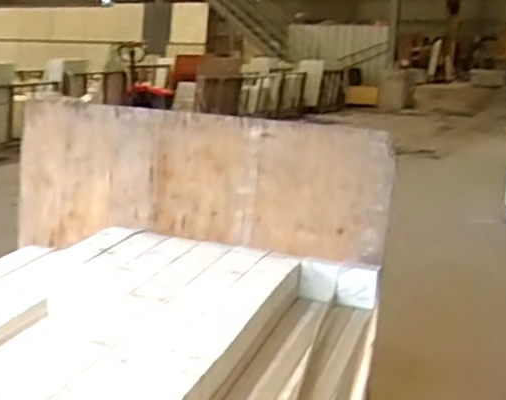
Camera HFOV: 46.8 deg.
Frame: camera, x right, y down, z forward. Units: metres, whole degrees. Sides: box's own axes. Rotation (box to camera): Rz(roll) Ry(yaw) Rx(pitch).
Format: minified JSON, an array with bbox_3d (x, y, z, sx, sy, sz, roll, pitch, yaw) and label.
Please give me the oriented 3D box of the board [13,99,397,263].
[{"bbox_3d":[-0.201,-0.066,1.777,1.200,0.440,0.037,3,5,18],"label":"board"}]

